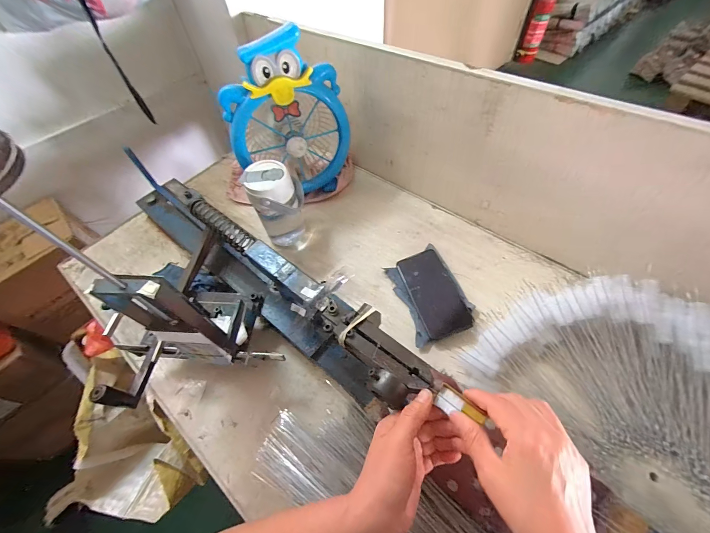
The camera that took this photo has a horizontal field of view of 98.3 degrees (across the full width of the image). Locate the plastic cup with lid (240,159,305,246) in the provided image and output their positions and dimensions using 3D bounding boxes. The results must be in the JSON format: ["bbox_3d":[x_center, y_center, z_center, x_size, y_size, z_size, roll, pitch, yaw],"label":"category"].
[{"bbox_3d":[-0.138,-0.113,0.579,0.088,0.154,0.081,-2,56,3],"label":"plastic cup with lid"}]

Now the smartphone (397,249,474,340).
[{"bbox_3d":[0.134,0.043,0.533,0.076,0.005,0.158,-21,59,3],"label":"smartphone"}]

